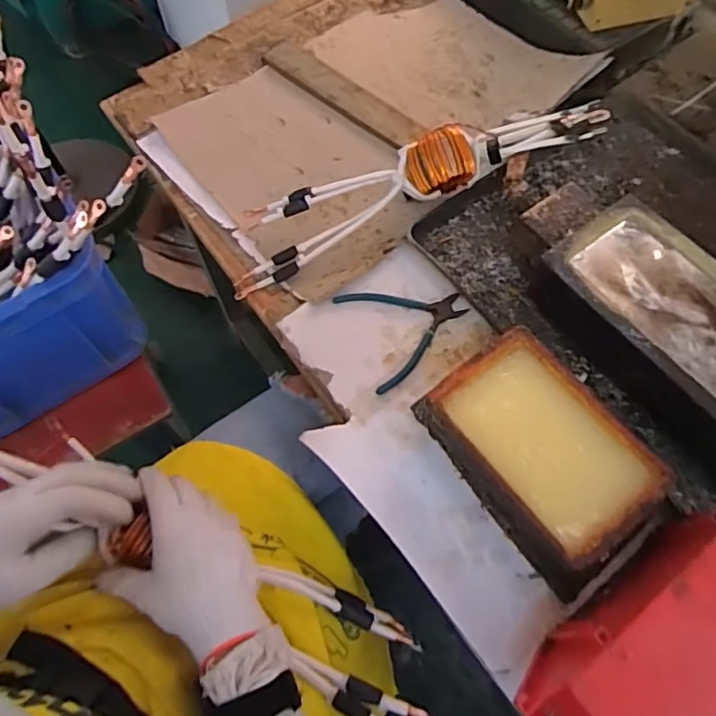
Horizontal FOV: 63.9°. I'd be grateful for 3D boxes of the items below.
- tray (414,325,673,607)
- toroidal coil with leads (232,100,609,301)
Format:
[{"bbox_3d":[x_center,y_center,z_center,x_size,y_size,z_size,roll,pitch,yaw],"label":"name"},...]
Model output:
[{"bbox_3d":[0.174,0.089,0.548,0.140,0.068,0.225,-35,69,-15],"label":"tray"},{"bbox_3d":[0.072,-0.218,0.712,0.513,0.093,0.106,-23,66,3],"label":"toroidal coil with leads"}]

